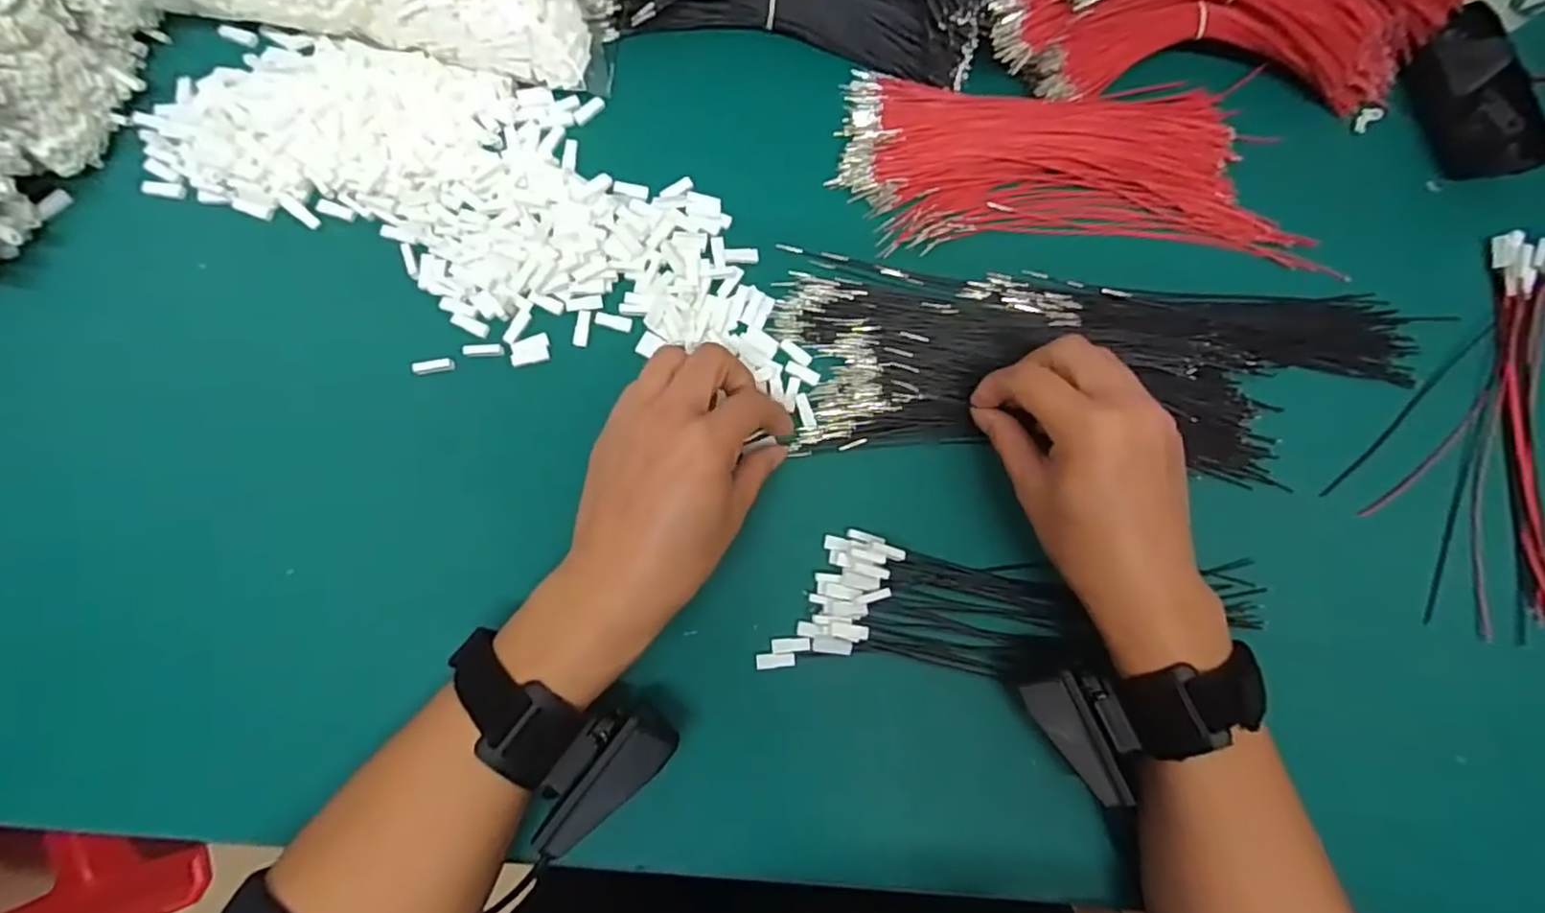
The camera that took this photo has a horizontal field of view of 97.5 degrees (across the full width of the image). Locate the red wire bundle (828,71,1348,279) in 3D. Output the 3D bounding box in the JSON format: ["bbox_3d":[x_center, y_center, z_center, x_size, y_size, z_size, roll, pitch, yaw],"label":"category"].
[{"bbox_3d":[0.181,-0.176,0.395,0.276,0.018,0.116,0,80,-3],"label":"red wire bundle"}]

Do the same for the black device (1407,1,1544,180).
[{"bbox_3d":[0.427,-0.221,0.412,0.056,0.019,0.107,-15,81,-5],"label":"black device"}]

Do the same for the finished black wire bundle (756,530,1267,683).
[{"bbox_3d":[0.129,0.080,0.352,0.255,0.021,0.065,3,80,-3],"label":"finished black wire bundle"}]

